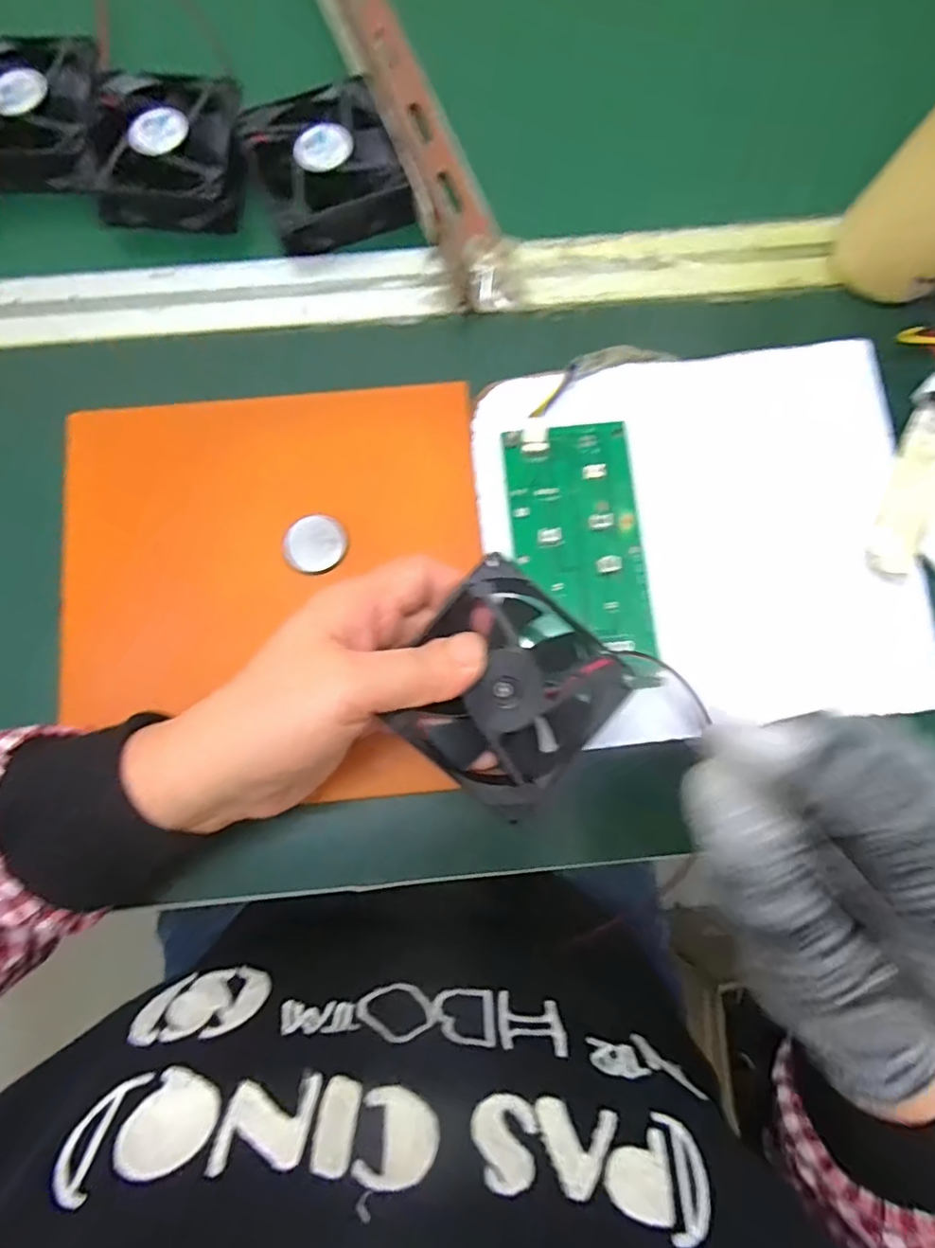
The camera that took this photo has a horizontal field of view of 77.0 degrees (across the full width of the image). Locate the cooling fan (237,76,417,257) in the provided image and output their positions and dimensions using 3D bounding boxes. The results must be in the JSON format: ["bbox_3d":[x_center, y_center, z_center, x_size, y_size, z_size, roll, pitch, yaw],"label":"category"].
[{"bbox_3d":[-0.080,-0.259,0.332,0.077,0.023,0.078,-21,80,-4],"label":"cooling fan"}]

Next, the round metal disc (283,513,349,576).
[{"bbox_3d":[-0.073,-0.038,0.282,0.027,0.006,0.029,0,80,0],"label":"round metal disc"}]

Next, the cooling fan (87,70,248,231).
[{"bbox_3d":[-0.166,-0.270,0.332,0.088,0.026,0.083,8,80,2],"label":"cooling fan"}]

